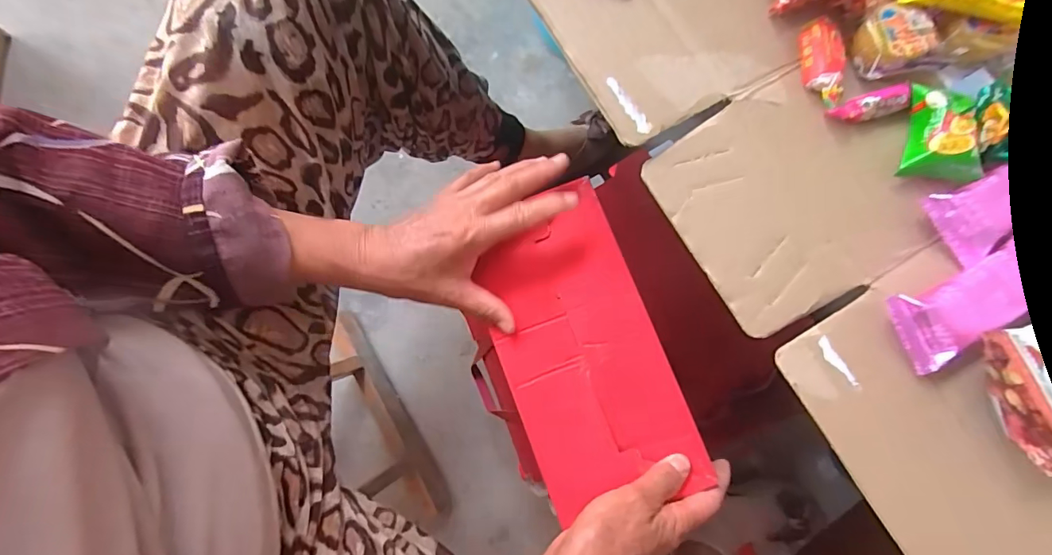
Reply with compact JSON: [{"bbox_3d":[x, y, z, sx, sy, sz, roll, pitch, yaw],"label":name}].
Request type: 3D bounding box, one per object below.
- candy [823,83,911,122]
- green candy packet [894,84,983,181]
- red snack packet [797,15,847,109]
[{"bbox_3d":[0.215,-0.107,0.297,0.050,0.011,0.014,-14,78,-5],"label":"candy"},{"bbox_3d":[0.252,-0.089,0.285,0.041,0.020,0.056,12,77,0],"label":"green candy packet"},{"bbox_3d":[0.188,-0.136,0.301,0.022,0.015,0.057,0,77,-2],"label":"red snack packet"}]

